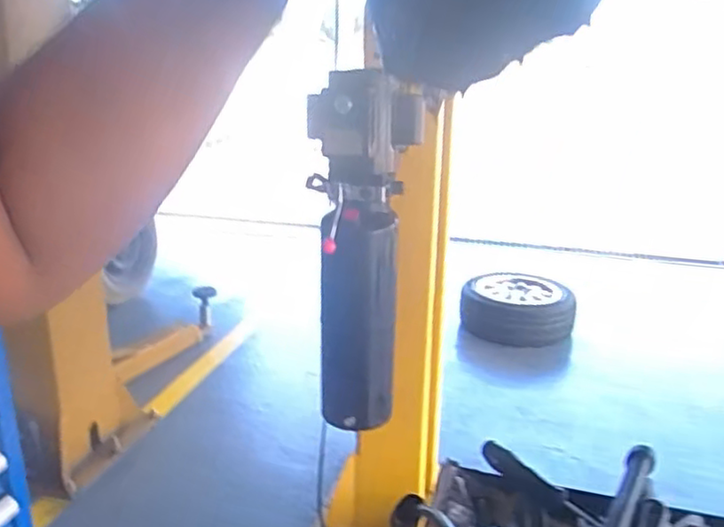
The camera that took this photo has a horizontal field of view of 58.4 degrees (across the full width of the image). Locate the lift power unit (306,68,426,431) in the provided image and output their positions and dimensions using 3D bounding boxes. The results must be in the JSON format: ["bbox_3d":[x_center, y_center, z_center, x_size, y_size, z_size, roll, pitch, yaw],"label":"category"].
[{"bbox_3d":[0.002,-0.018,1.440,0.234,0.751,0.180,0,18,-3],"label":"lift power unit"}]

